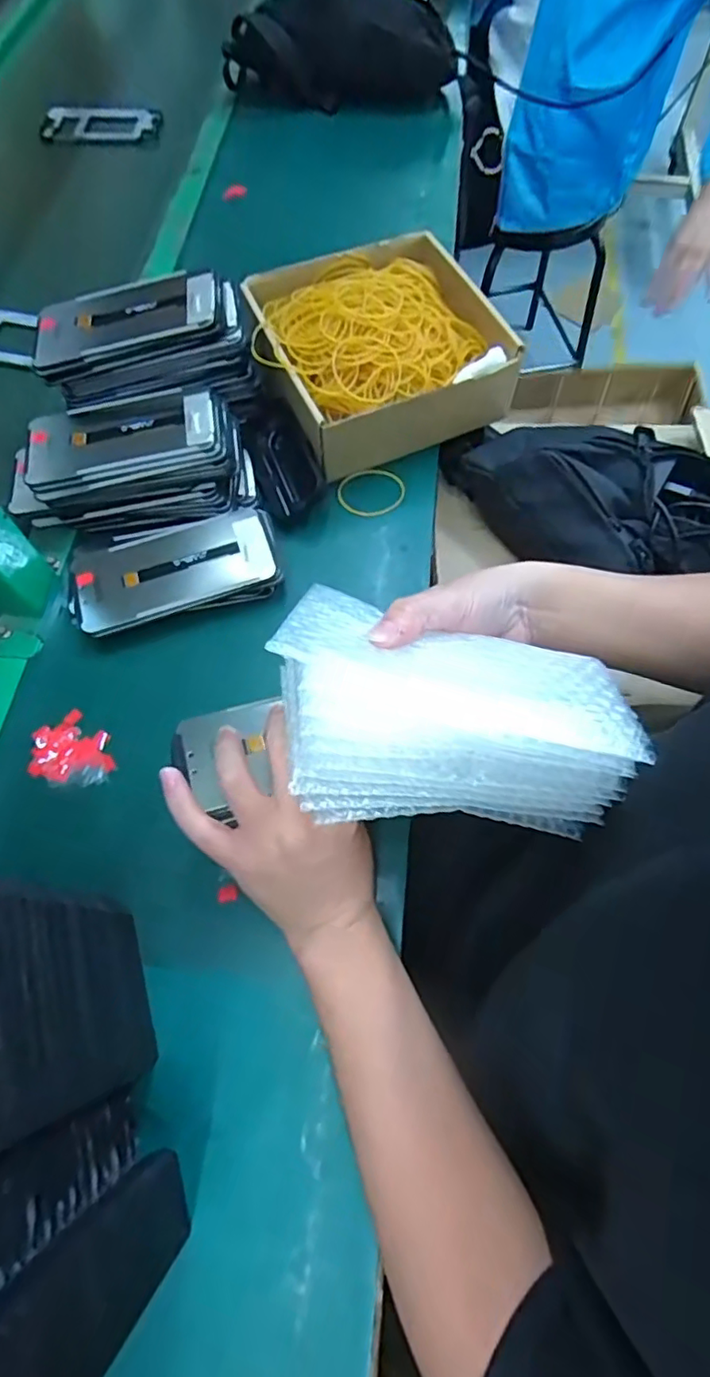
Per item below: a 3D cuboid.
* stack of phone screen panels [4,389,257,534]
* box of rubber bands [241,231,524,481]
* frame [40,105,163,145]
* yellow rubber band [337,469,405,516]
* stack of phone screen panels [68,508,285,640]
[{"bbox_3d":[-0.191,-0.190,0.506,0.197,0.066,0.101,-7,66,-3],"label":"stack of phone screen panels"},{"bbox_3d":[0.022,-0.304,0.539,0.212,0.083,0.198,-24,68,-10],"label":"box of rubber bands"},{"bbox_3d":[-0.349,-0.769,0.804,0.156,0.014,0.070,-2,67,2],"label":"frame"},{"bbox_3d":[0.015,-0.176,0.526,0.061,0.004,0.050,-15,67,-6],"label":"yellow rubber band"},{"bbox_3d":[-0.146,-0.098,0.485,0.161,0.030,0.094,-13,67,-5],"label":"stack of phone screen panels"}]

